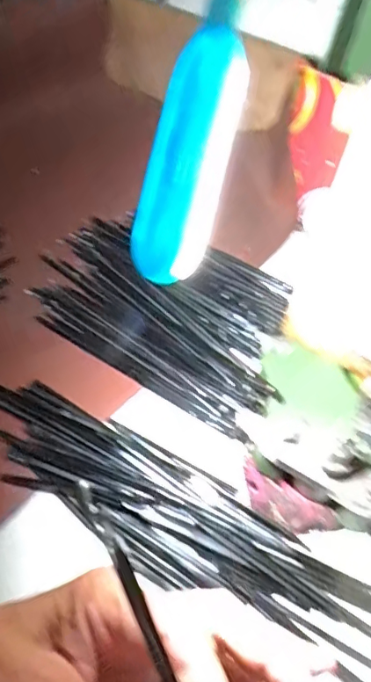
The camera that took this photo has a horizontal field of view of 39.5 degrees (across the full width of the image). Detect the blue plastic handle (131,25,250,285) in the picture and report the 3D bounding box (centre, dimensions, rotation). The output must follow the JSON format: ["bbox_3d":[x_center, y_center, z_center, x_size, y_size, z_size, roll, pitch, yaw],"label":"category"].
[{"bbox_3d":[-0.001,-0.055,0.159,0.026,0.072,0.021,16,7,8],"label":"blue plastic handle"}]

